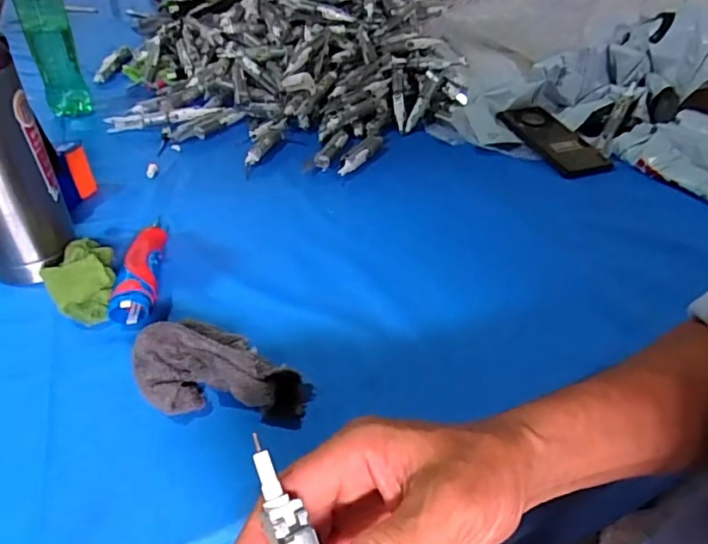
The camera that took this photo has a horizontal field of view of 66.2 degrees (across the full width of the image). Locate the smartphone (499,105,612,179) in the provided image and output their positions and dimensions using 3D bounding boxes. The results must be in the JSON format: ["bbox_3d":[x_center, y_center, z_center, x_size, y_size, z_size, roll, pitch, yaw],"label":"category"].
[{"bbox_3d":[0.265,-0.177,0.726,0.079,0.006,0.163,-21,51,-18],"label":"smartphone"}]

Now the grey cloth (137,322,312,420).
[{"bbox_3d":[-0.096,0.069,0.390,0.121,0.050,0.075,17,41,20],"label":"grey cloth"}]

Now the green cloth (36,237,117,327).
[{"bbox_3d":[-0.241,0.005,0.482,0.055,0.037,0.099,-17,41,-19],"label":"green cloth"}]

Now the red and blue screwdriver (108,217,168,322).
[{"bbox_3d":[-0.197,-0.010,0.509,0.034,0.032,0.149,-5,40,-7],"label":"red and blue screwdriver"}]

